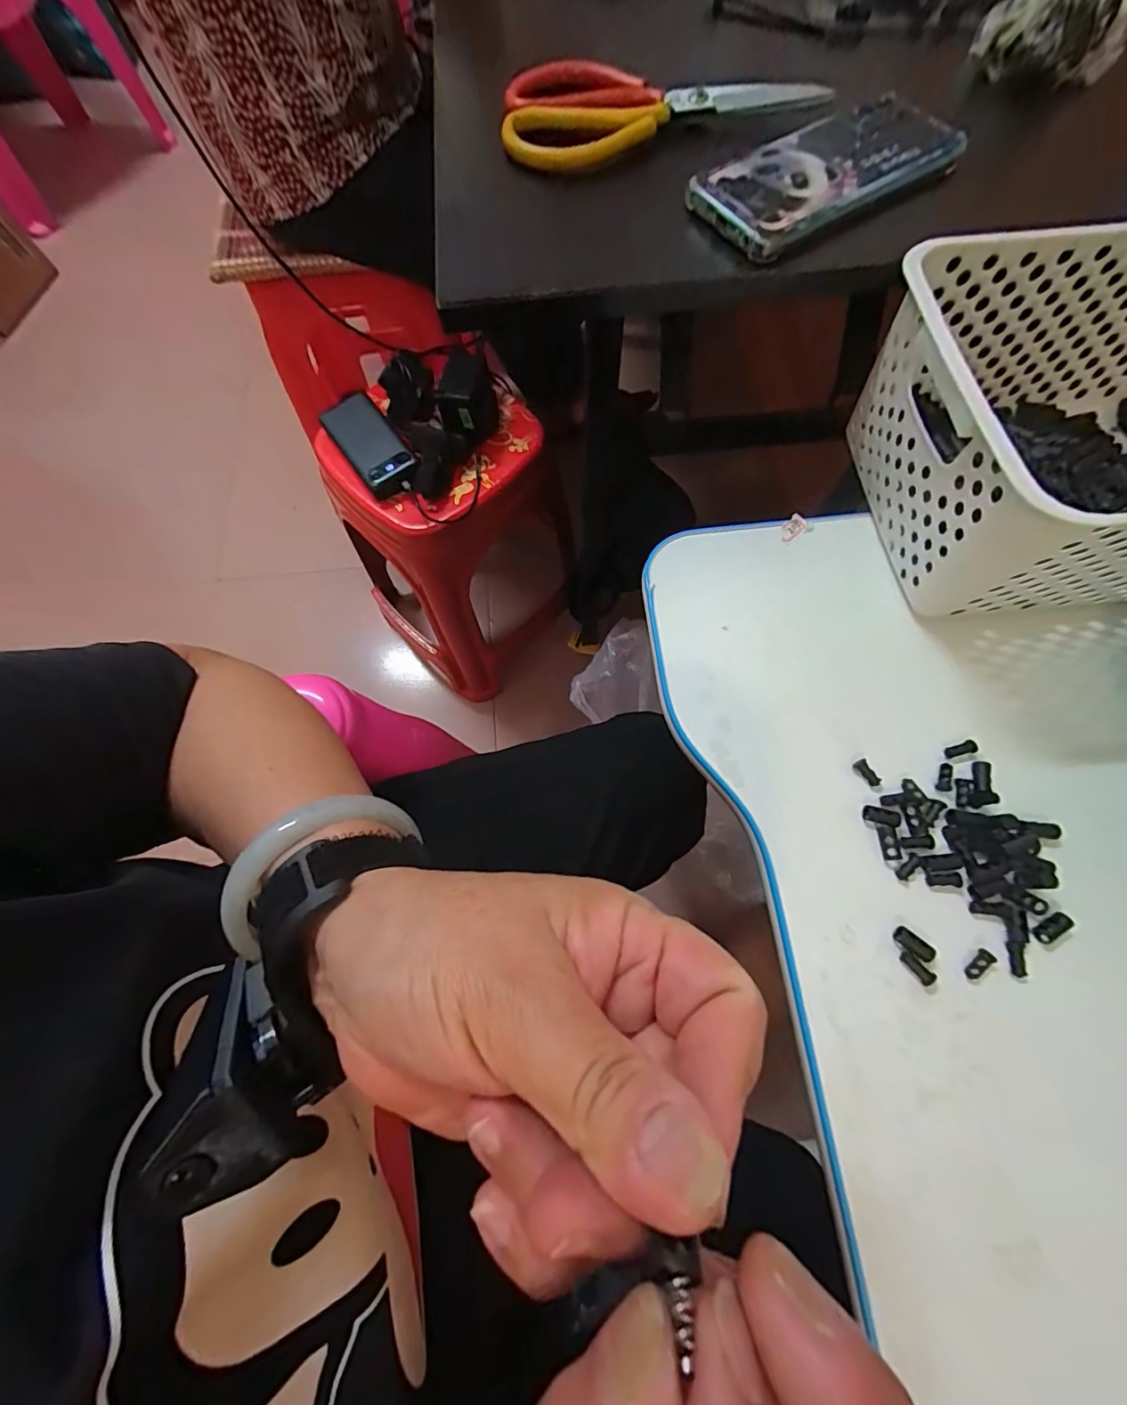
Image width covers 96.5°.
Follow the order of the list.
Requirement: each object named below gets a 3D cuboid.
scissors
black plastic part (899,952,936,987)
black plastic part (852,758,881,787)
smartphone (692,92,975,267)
[{"bbox_3d":[0.063,-0.398,0.336,0.203,0.013,0.078,-1,80,3],"label":"scissors"},{"bbox_3d":[0.183,0.138,0.261,0.006,0.006,0.017,-34,72,-12],"label":"black plastic part"},{"bbox_3d":[0.180,0.042,0.296,0.007,0.004,0.017,-28,71,-10],"label":"black plastic part"},{"bbox_3d":[0.163,-0.331,0.313,0.163,0.016,0.077,-33,73,-10],"label":"smartphone"}]

